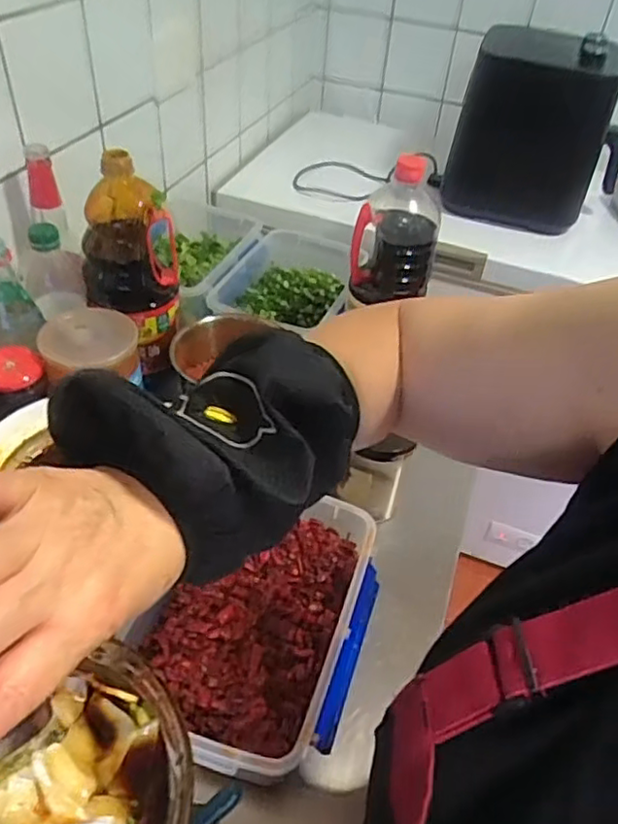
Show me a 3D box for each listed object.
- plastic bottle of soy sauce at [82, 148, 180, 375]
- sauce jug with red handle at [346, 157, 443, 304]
[{"bbox_3d":[-0.214,-0.178,0.769,0.095,0.238,0.100,10,45,7],"label":"plastic bottle of soy sauce"},{"bbox_3d":[0.113,-0.237,0.818,0.104,0.170,0.119,11,45,8],"label":"sauce jug with red handle"}]

